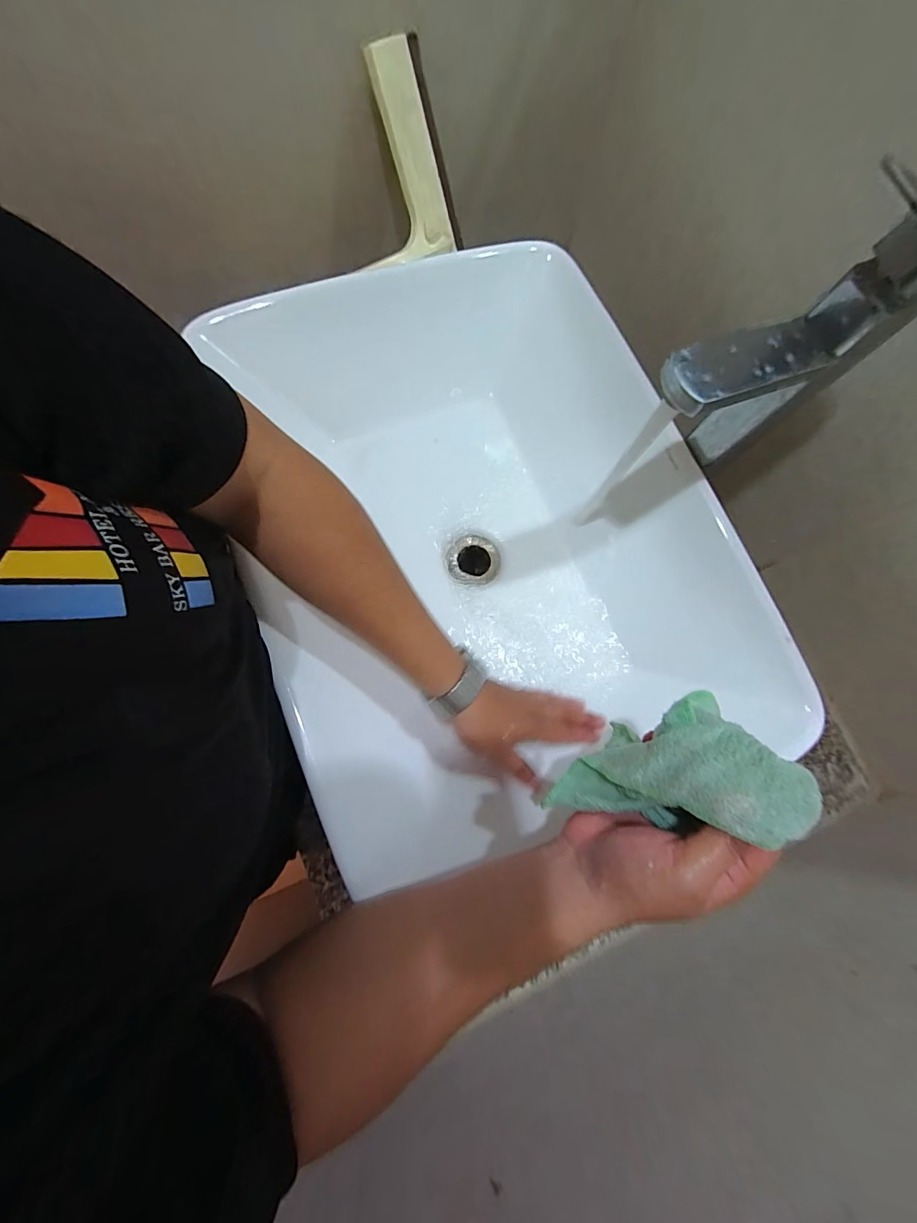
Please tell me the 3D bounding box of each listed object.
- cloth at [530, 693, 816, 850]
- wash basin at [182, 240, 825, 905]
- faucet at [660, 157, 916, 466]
[{"bbox_3d":[0.114,0.090,0.237,0.038,0.137,0.063,-8,77,-42],"label":"cloth"},{"bbox_3d":[0.032,-0.093,0.410,0.419,0.128,0.544,-18,80,-3],"label":"wash basin"},{"bbox_3d":[0.208,-0.164,0.302,0.147,0.183,0.064,-33,82,-10],"label":"faucet"}]

